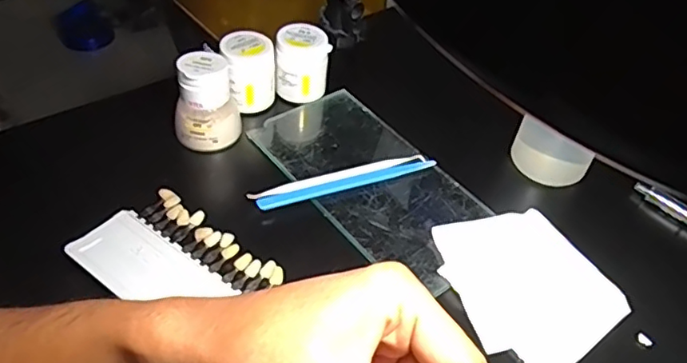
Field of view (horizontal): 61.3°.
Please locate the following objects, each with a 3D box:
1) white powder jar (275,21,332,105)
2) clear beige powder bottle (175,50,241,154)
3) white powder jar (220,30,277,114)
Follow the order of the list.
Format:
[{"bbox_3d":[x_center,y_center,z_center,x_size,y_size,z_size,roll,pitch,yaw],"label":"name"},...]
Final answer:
[{"bbox_3d":[-0.035,-0.100,0.492,0.044,0.053,0.043,0,46,-6],"label":"white powder jar"},{"bbox_3d":[-0.102,-0.061,0.437,0.043,0.063,0.039,5,46,-1],"label":"clear beige powder bottle"},{"bbox_3d":[-0.077,-0.089,0.475,0.040,0.054,0.037,3,46,-3],"label":"white powder jar"}]

